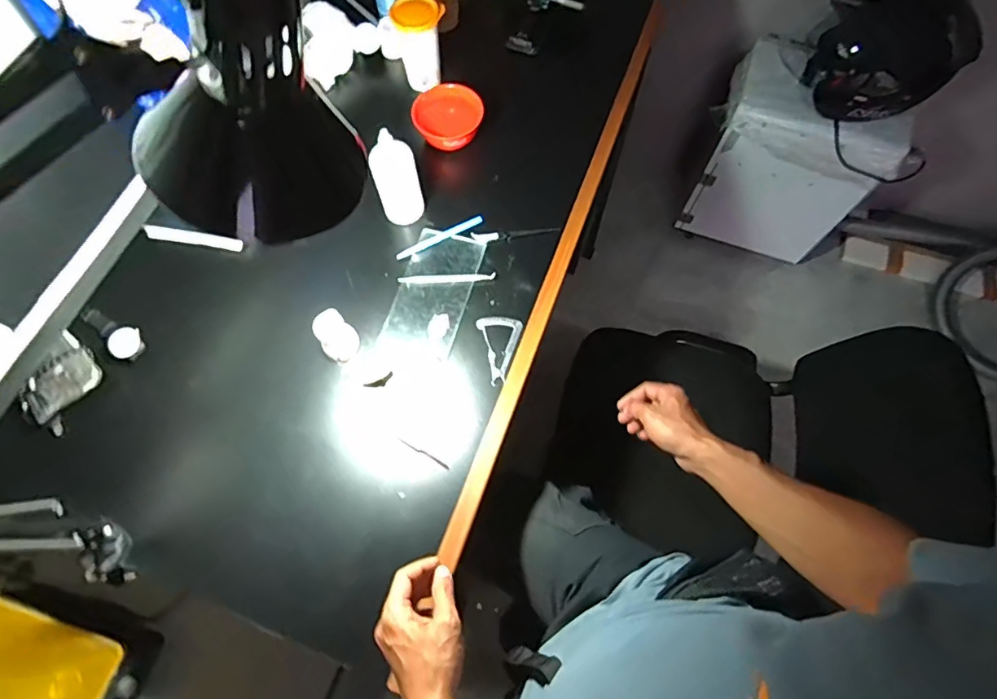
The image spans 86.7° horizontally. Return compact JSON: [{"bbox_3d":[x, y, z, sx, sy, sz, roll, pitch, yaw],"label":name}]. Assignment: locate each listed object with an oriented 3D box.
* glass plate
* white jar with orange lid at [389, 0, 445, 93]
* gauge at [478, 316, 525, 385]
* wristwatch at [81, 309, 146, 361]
[{"bbox_3d":[-0.096,-0.081,0.777,0.105,0.009,0.199,16,72,7],"label":"glass plate"},{"bbox_3d":[-0.129,-0.509,0.879,0.077,0.119,0.073,0,68,-1],"label":"white jar with orange lid"},{"bbox_3d":[0.010,-0.004,0.743,0.063,0.007,0.102,-13,69,-7],"label":"gauge"},{"bbox_3d":[-0.534,-0.021,0.734,0.102,0.028,0.041,31,71,10],"label":"wristwatch"}]

